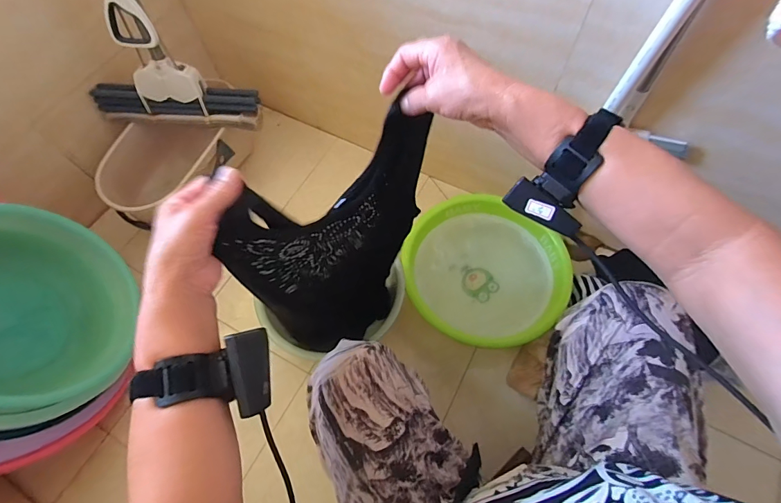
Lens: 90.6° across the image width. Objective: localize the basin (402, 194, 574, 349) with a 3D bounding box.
[{"bbox_3d":[0.202,0.044,0.858,0.342,0.127,0.292,3,63,5],"label":"basin"}]

